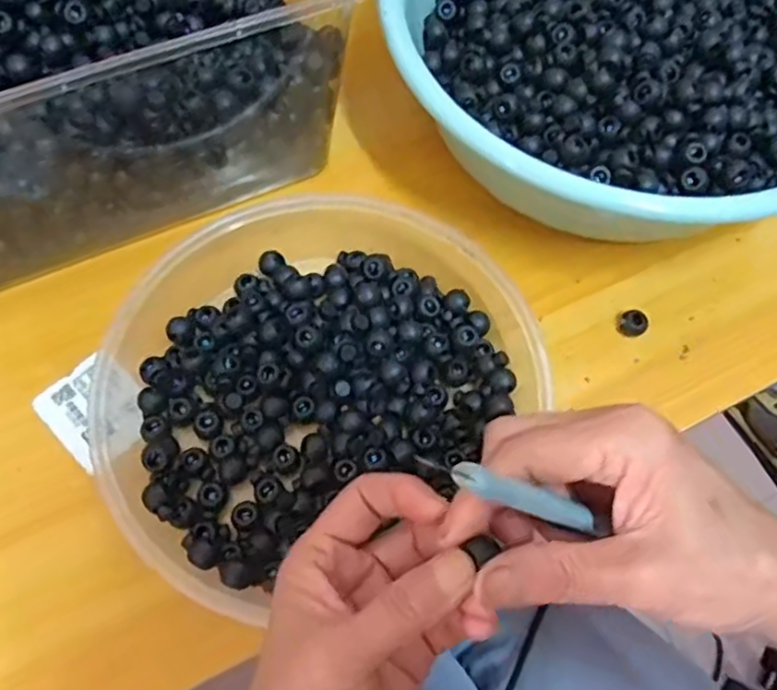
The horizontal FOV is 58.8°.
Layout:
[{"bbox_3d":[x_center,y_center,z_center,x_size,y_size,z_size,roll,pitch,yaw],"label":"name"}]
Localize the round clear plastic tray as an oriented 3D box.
[{"bbox_3d":[-0.049,0.005,0.385,0.224,0.061,0.200,-31,71,-14],"label":"round clear plastic tray"}]

